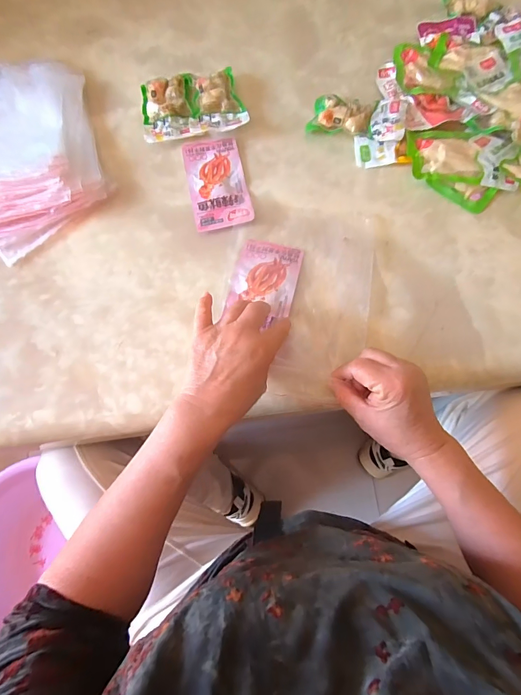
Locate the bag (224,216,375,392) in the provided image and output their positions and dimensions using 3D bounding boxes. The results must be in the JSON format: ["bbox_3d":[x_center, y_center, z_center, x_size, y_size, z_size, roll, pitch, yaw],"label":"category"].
[{"bbox_3d":[0.043,-0.063,0.425,0.159,0.008,0.222,9,71,5],"label":"bag"}]

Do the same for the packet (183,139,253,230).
[{"bbox_3d":[-0.057,-0.217,0.481,0.073,0.005,0.139,-12,72,-2],"label":"packet"}]

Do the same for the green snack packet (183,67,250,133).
[{"bbox_3d":[-0.063,-0.343,0.515,0.078,0.025,0.099,-10,72,-1],"label":"green snack packet"}]

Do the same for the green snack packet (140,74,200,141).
[{"bbox_3d":[-0.127,-0.332,0.517,0.075,0.024,0.102,-10,72,-1],"label":"green snack packet"}]

